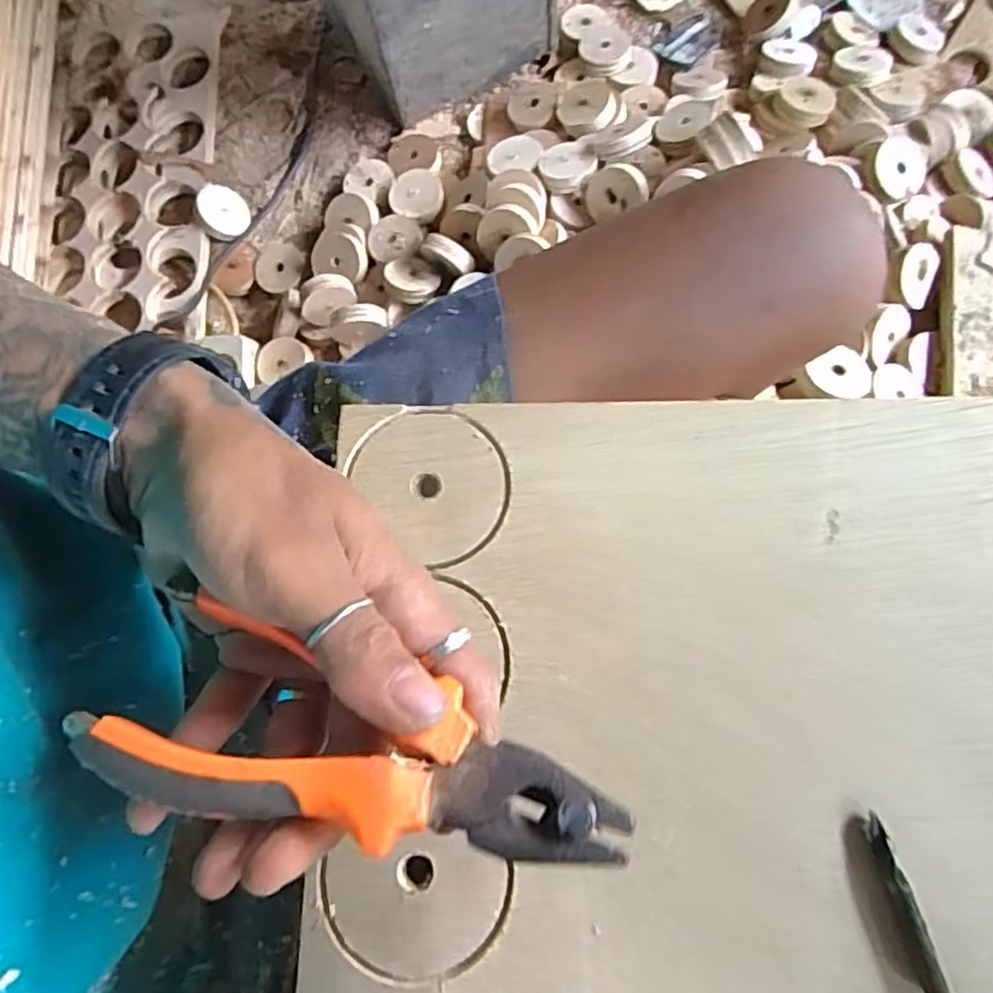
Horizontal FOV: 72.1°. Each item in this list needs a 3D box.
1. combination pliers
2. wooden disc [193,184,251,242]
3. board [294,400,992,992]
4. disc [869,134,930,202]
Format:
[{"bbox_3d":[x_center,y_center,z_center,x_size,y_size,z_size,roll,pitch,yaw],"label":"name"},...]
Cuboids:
[{"bbox_3d":[-0.035,0.066,0.188,0.143,0.028,0.046,13,77,2],"label":"combination pliers"},{"bbox_3d":[-0.335,-0.348,0.837,0.063,0.009,0.066,2,84,-24],"label":"wooden disc"},{"bbox_3d":[0.071,0.212,0.211,0.266,0.018,0.511,0,75,2],"label":"board"},{"bbox_3d":[0.417,-0.341,0.711,0.063,0.021,0.063,-1,97,-10],"label":"disc"}]

